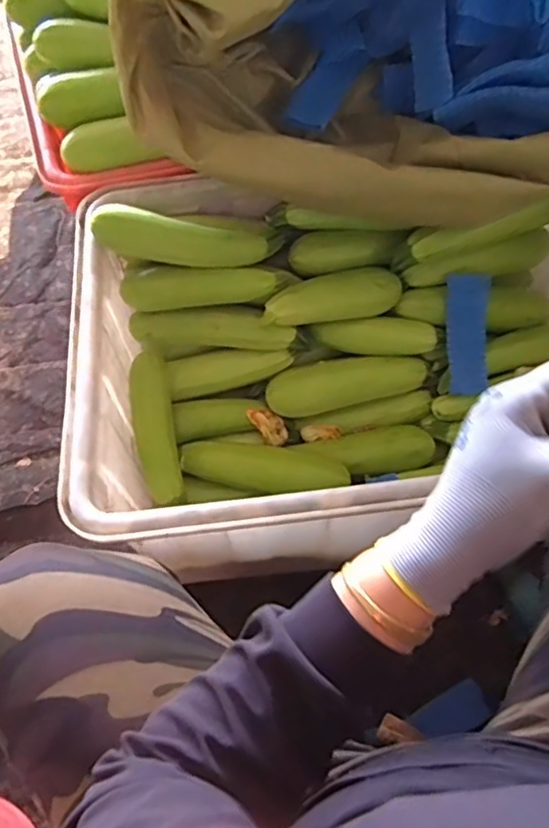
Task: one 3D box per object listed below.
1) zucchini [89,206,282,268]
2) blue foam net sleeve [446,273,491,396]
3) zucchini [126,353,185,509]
[{"bbox_3d":[-0.106,-0.230,0.809,0.245,0.049,0.060,5,64,-12],"label":"zucchini"},{"bbox_3d":[0.275,-0.113,0.890,0.052,0.023,0.169,-7,108,-1],"label":"blue foam net sleeve"},{"bbox_3d":[-0.160,0.019,0.843,0.056,0.047,0.207,-10,86,-3],"label":"zucchini"}]

